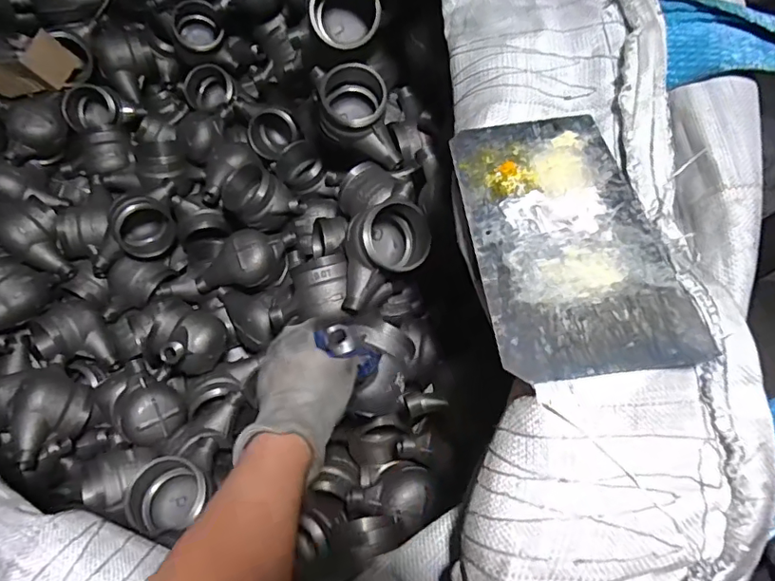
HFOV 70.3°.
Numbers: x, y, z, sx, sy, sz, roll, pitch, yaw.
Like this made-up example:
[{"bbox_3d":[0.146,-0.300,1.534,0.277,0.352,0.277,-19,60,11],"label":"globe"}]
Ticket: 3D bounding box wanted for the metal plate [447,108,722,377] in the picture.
[{"bbox_3d":[0.117,-0.044,0.377,0.118,0.004,0.229,-9,51,2],"label":"metal plate"}]

